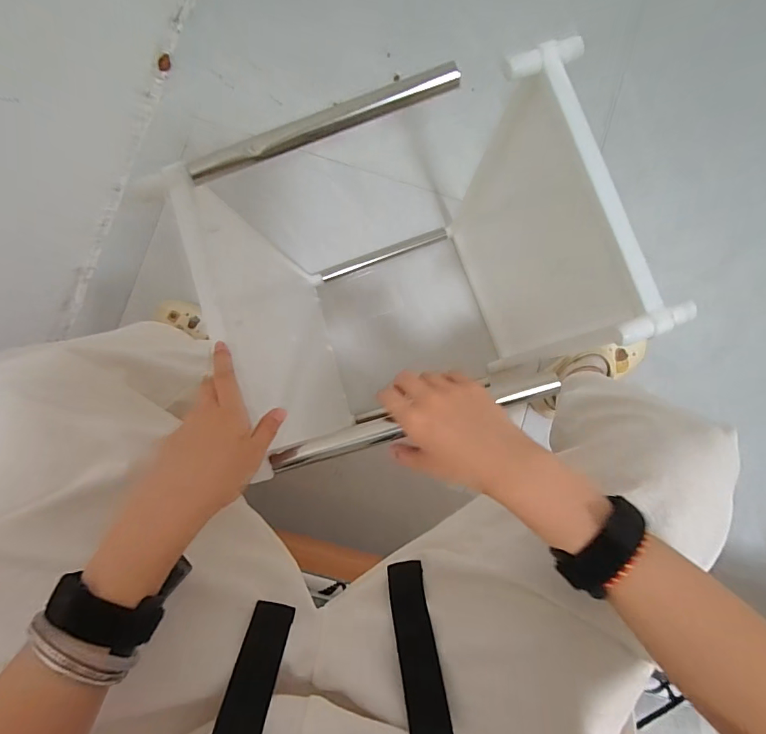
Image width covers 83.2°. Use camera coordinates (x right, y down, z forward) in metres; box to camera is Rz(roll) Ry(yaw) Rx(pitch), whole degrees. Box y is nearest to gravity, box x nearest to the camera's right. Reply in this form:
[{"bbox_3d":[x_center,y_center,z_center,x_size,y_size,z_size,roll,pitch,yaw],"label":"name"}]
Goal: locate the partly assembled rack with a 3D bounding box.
[{"bbox_3d":[0.041,-0.088,0.596,0.420,0.448,0.327,-20,87,-3],"label":"partly assembled rack"}]

